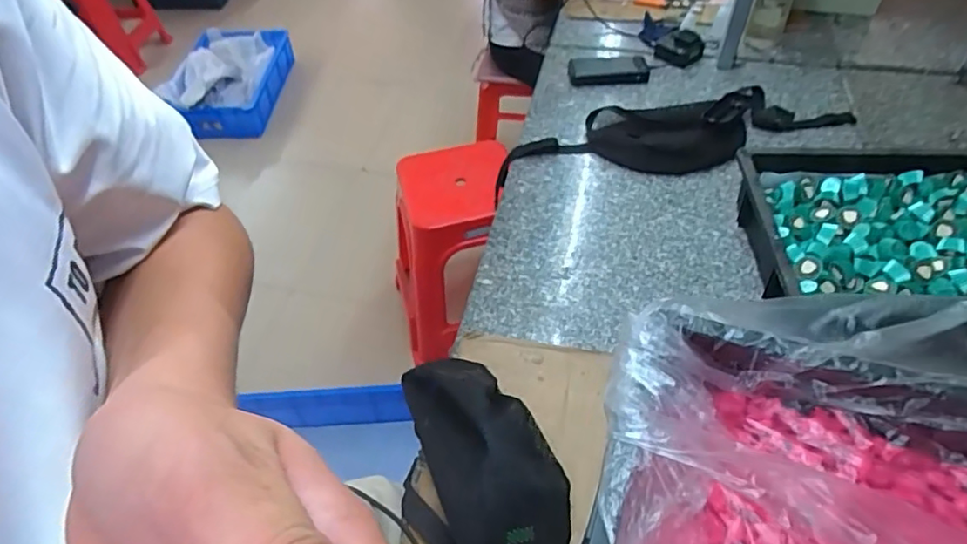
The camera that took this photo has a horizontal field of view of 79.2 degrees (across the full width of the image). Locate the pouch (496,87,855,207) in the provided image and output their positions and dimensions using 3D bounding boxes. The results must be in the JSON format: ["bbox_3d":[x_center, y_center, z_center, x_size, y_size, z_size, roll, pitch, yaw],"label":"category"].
[{"bbox_3d":[0.332,-0.241,1.023,0.615,0.037,0.174,-6,48,-2],"label":"pouch"}]

